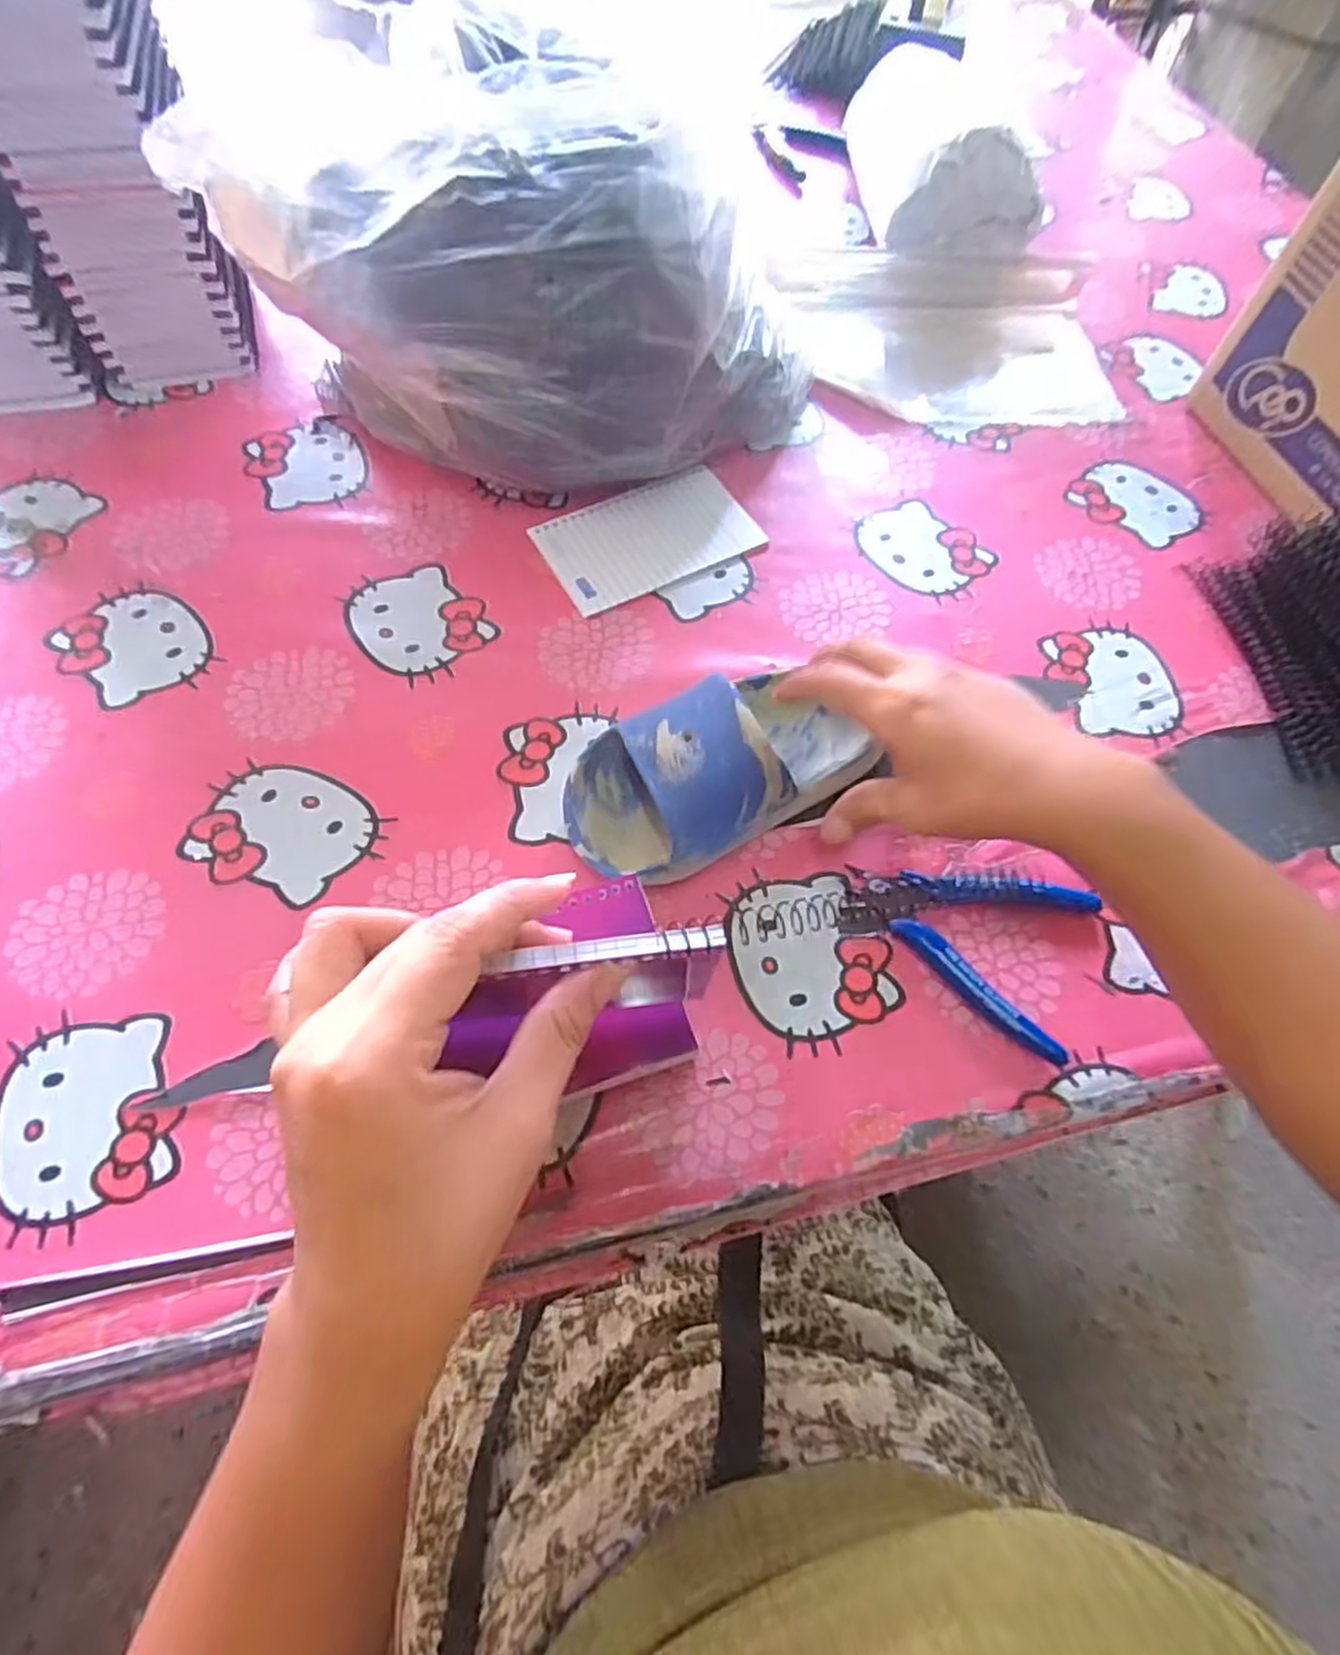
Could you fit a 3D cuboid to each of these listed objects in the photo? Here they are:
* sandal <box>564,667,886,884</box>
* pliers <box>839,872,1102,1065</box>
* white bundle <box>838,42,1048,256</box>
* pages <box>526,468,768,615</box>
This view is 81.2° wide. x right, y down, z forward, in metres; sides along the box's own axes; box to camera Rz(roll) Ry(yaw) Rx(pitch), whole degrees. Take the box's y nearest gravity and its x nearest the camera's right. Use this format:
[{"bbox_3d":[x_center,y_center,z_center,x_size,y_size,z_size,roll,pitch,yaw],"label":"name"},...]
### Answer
[{"bbox_3d":[0.029,-0.037,0.384,0.166,0.054,0.083,-26,66,-16],"label":"sandal"},{"bbox_3d":[0.142,0.047,0.373,0.107,0.015,0.086,26,64,11],"label":"pliers"},{"bbox_3d":[0.213,-0.521,0.628,0.114,0.102,0.182,-4,62,-5],"label":"white bundle"},{"bbox_3d":[-0.014,-0.183,0.492,0.129,0.007,0.078,-26,66,-16],"label":"pages"}]

